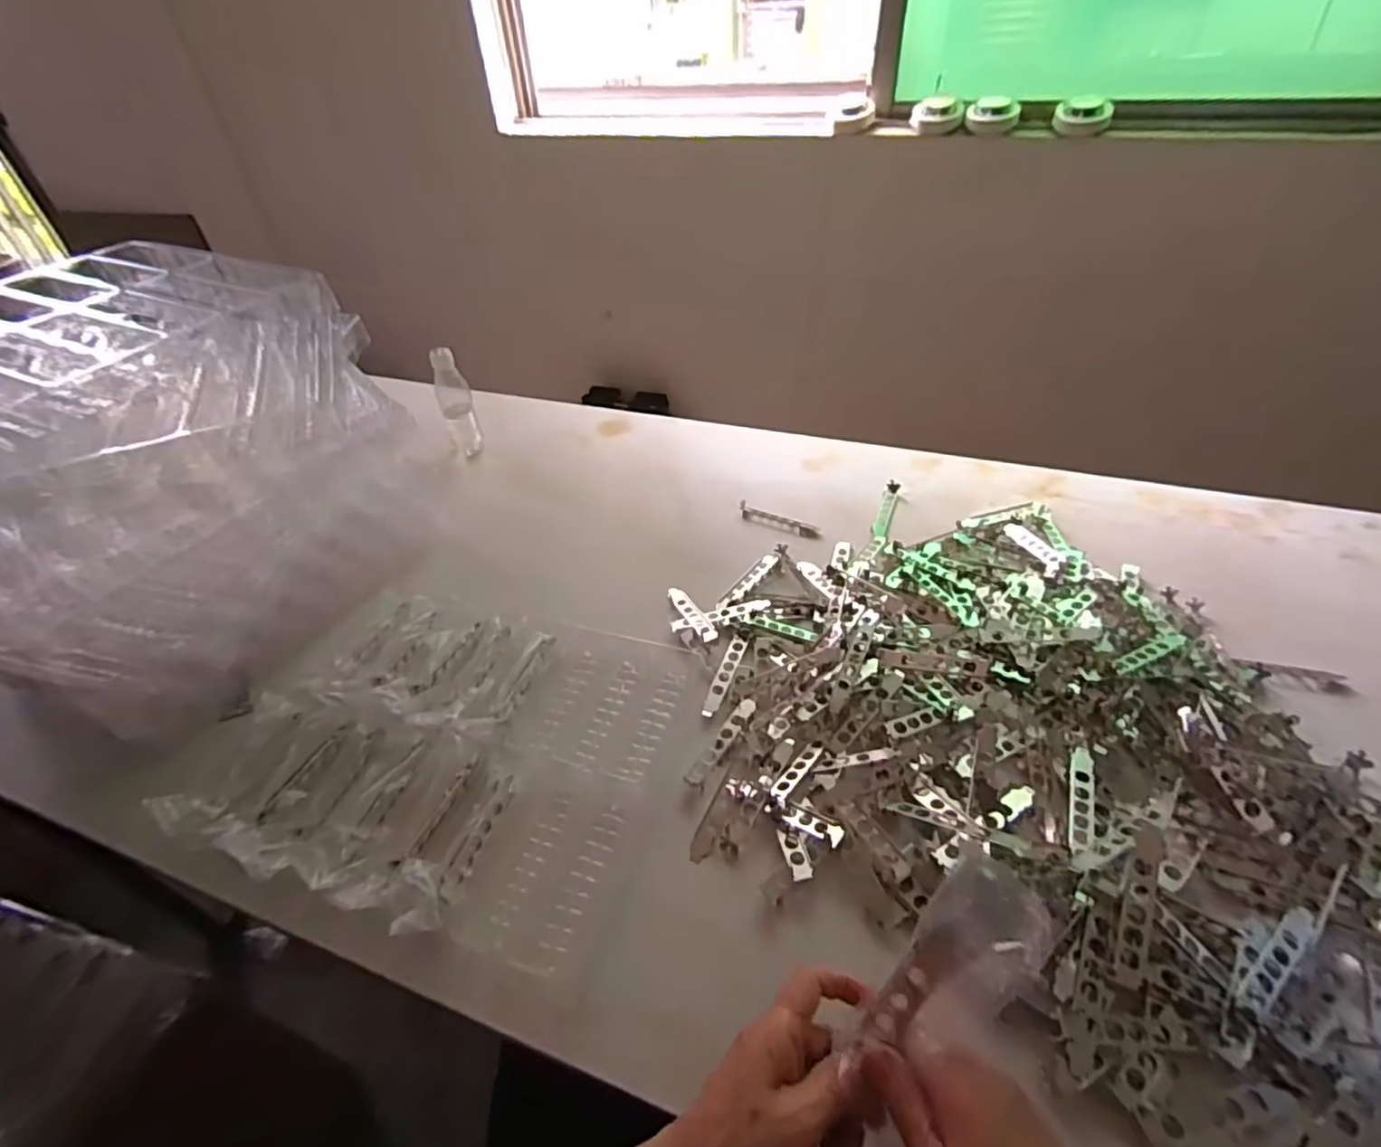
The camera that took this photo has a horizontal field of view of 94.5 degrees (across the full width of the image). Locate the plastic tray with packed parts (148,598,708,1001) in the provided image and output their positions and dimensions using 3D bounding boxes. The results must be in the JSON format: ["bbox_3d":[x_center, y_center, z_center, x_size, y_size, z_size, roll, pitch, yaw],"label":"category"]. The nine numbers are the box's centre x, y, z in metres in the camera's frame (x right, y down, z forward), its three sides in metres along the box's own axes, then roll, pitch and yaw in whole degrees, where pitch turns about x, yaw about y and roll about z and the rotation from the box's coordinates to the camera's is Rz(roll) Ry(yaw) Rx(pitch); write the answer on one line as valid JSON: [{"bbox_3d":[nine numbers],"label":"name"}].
[{"bbox_3d":[-0.240,0.165,0.653,0.431,0.051,0.355,15,44,13],"label":"plastic tray with packed parts"}]

